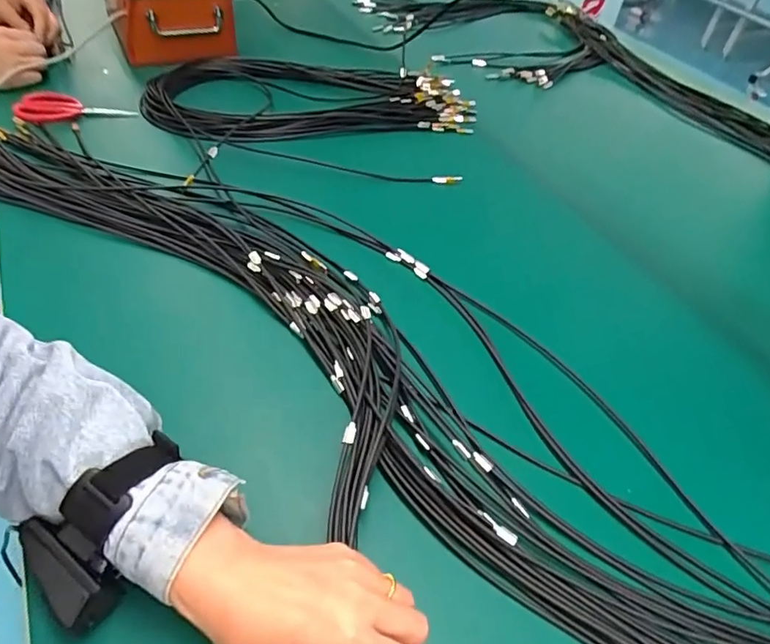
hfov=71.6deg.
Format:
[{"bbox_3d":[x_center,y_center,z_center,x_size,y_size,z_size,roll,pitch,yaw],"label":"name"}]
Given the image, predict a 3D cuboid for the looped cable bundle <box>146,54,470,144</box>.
[{"bbox_3d":[-0.106,-0.359,0.815,0.470,0.029,0.276,-2,47,-9],"label":"looped cable bundle"}]

